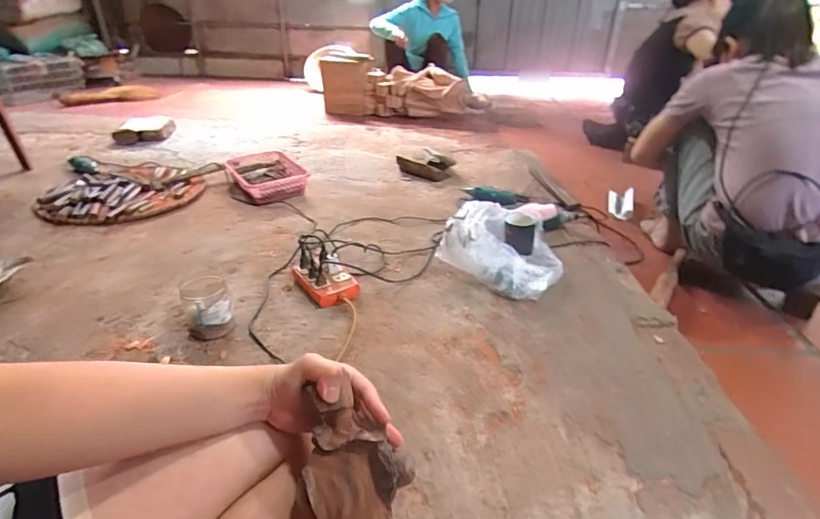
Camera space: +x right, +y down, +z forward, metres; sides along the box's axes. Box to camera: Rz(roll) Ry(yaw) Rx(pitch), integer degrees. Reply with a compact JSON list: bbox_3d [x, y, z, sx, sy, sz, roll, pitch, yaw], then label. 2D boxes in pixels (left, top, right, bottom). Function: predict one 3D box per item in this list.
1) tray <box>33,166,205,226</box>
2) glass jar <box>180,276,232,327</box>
[{"bbox_3d":[-0.981,-0.244,1.581,0.483,0.057,0.460,-16,36,-26],"label":"tray"},{"bbox_3d":[-0.419,0.099,0.960,0.085,0.108,0.098,-16,36,-26],"label":"glass jar"}]

